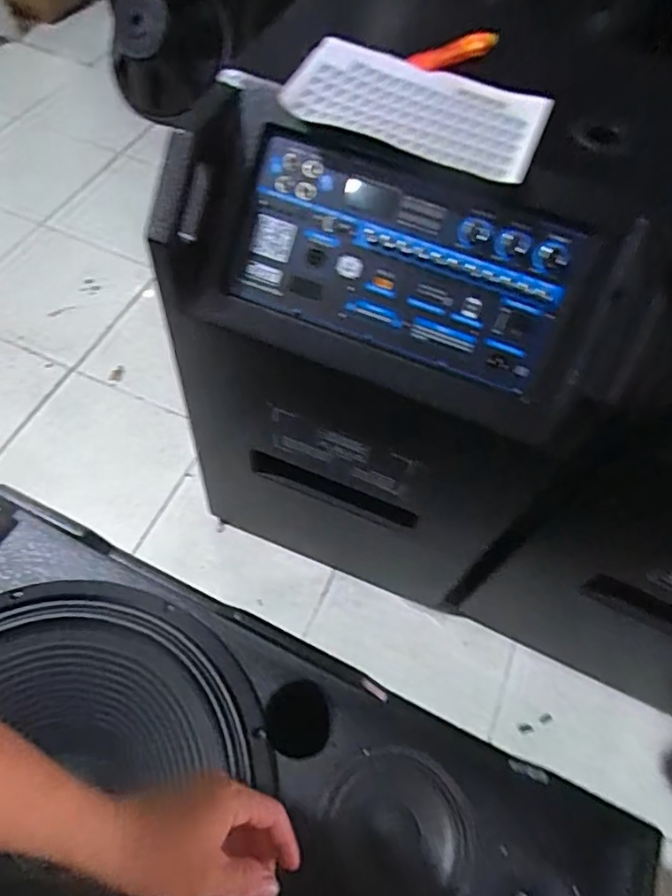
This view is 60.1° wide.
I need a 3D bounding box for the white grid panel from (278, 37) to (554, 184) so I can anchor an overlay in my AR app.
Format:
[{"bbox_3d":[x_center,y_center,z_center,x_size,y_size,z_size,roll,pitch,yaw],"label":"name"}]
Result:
[{"bbox_3d":[0.092,-0.378,0.637,0.268,0.030,0.154,21,60,8],"label":"white grid panel"}]

